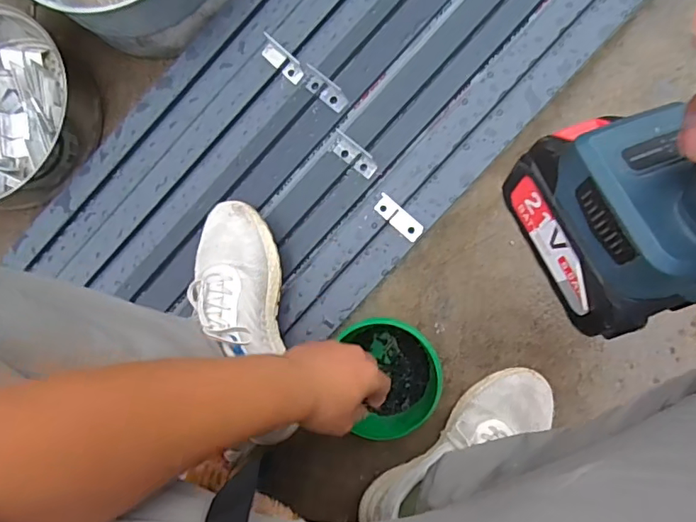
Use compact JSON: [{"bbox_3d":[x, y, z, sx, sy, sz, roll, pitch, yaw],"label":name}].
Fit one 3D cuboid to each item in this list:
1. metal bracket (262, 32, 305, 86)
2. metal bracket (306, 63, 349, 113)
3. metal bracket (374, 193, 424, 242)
[{"bbox_3d":[-0.087,-0.264,0.686,0.025,0.017,0.072,-45,83,4],"label":"metal bracket"},{"bbox_3d":[-0.028,-0.215,0.654,0.068,0.012,0.025,43,93,7],"label":"metal bracket"},{"bbox_3d":[0.063,-0.053,0.649,0.068,0.008,0.025,41,107,9],"label":"metal bracket"}]

